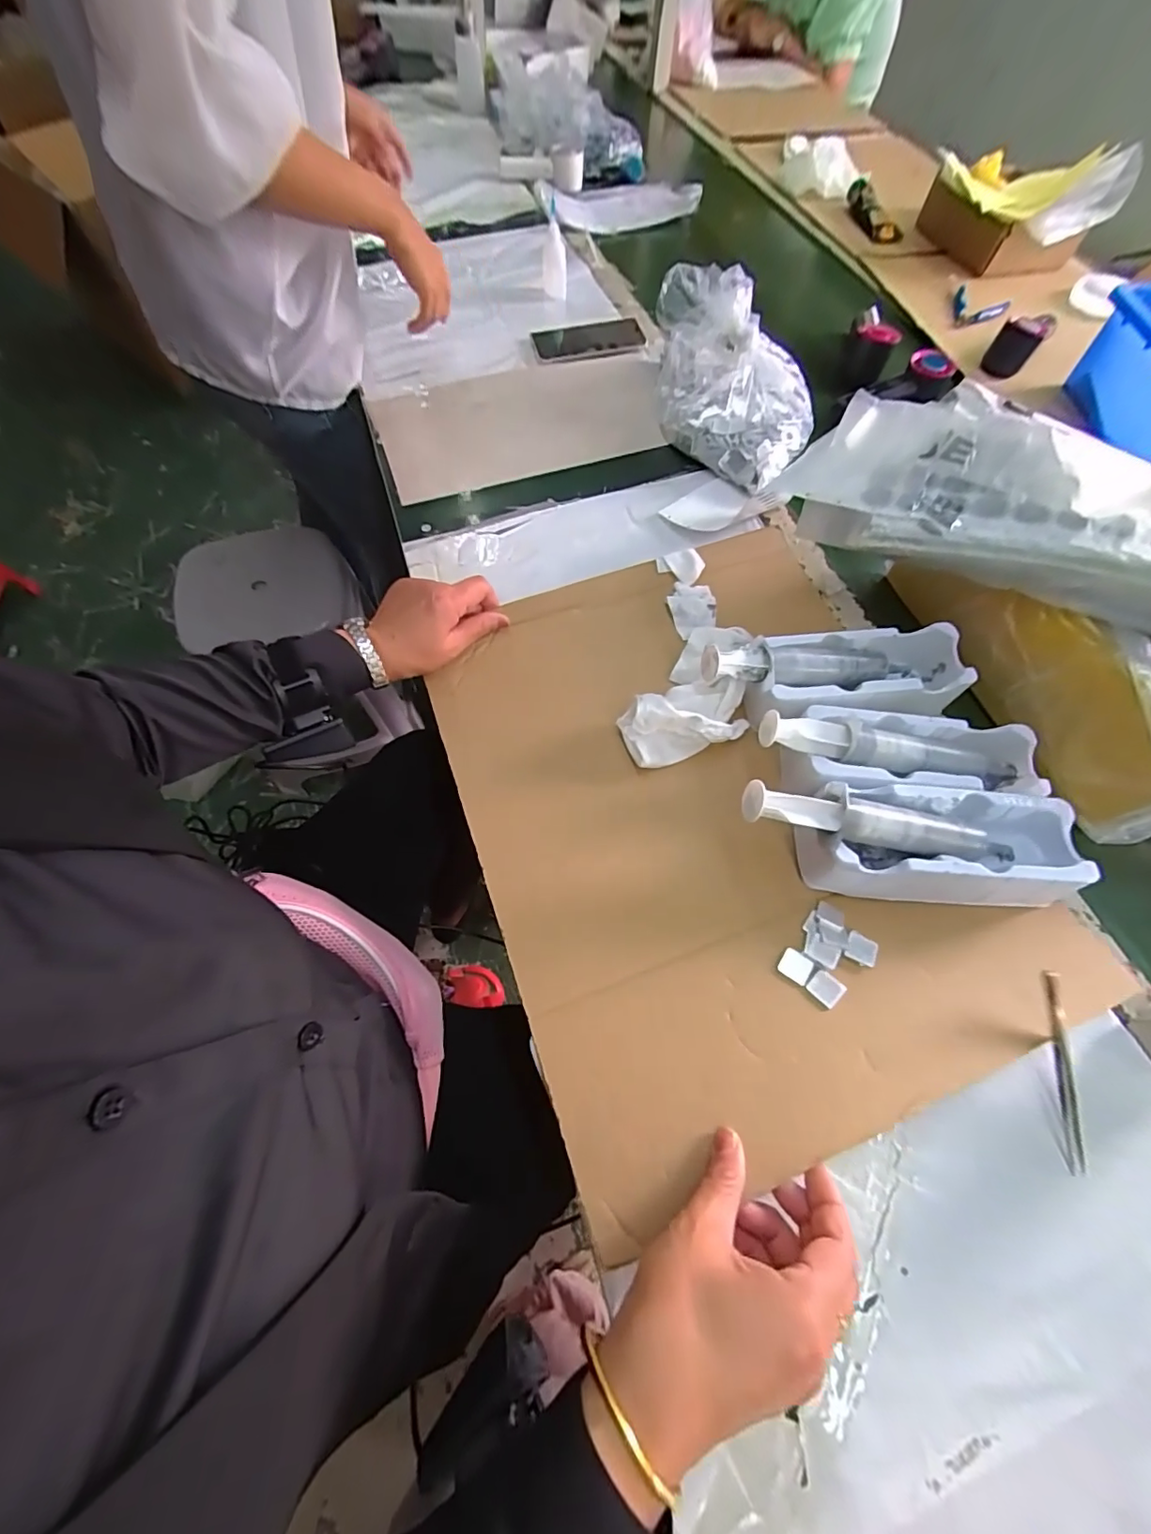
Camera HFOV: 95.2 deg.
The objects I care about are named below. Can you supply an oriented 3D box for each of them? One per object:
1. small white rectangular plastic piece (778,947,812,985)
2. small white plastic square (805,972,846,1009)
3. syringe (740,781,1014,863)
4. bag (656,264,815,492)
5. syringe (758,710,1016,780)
[{"bbox_3d":[0.160,0.145,0.382,0.020,0.004,0.020,35,69,15],"label":"small white rectangular plastic piece"},{"bbox_3d":[0.177,0.156,0.370,0.022,0.004,0.021,-40,71,-17],"label":"small white plastic square"},{"bbox_3d":[0.225,0.042,0.384,0.211,0.050,0.037,7,64,3],"label":"syringe"},{"bbox_3d":[0.182,-0.464,0.632,0.219,0.110,0.231,20,66,9],"label":"bag"},{"bbox_3d":[0.249,-0.014,0.430,0.201,0.047,0.039,4,63,-1],"label":"syringe"}]

